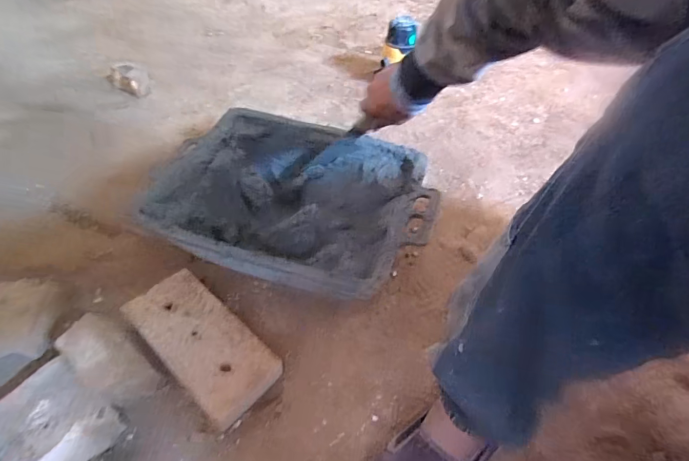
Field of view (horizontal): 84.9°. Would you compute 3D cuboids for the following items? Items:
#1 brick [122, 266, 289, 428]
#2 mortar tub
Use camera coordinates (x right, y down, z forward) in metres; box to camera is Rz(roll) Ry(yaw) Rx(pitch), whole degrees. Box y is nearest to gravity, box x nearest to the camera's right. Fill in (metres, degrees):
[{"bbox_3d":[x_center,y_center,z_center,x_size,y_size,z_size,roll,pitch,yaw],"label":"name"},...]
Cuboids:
[{"bbox_3d":[-0.203,0.163,0.546,0.233,0.055,0.107,35,56,22],"label":"brick"},{"bbox_3d":[-0.086,-0.049,0.669,0.449,0.102,0.347,17,51,9],"label":"mortar tub"}]

